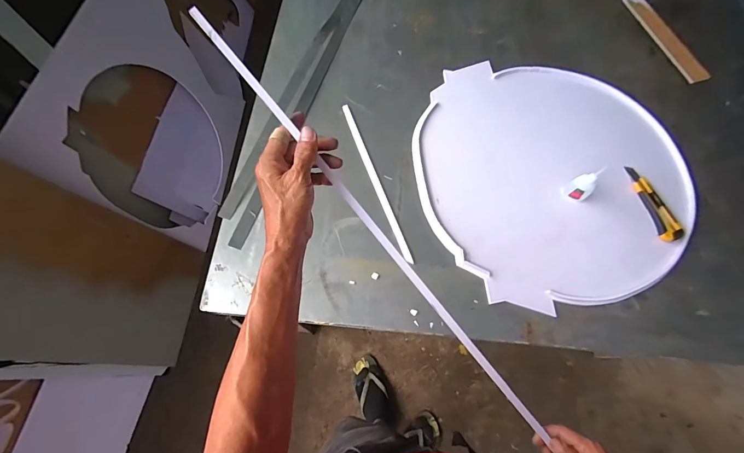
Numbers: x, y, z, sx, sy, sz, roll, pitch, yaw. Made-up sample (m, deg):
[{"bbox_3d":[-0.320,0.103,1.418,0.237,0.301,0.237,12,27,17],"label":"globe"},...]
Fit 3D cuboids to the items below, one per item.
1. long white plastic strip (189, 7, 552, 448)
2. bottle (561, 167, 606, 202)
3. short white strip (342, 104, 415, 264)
[{"bbox_3d":[0.021,0.026,0.443,0.015,0.020,0.682,-42,100,-18],"label":"long white plastic strip"},{"bbox_3d":[0.403,-0.081,0.664,0.025,0.085,0.047,-35,74,-14],"label":"bottle"},{"bbox_3d":[0.005,-0.100,0.720,0.015,0.016,0.381,-18,71,-9],"label":"short white strip"}]

